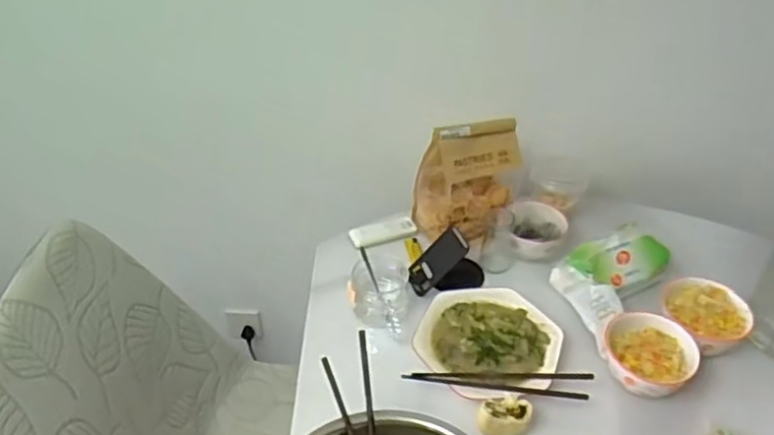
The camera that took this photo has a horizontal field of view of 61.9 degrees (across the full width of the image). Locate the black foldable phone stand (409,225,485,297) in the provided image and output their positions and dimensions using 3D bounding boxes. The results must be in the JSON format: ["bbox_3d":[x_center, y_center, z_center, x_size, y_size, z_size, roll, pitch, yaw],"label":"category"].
[{"bbox_3d":[0.099,0.070,1.041,0.128,0.085,0.072,-7,39,-9],"label":"black foldable phone stand"}]

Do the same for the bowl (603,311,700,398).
[{"bbox_3d":[0.357,0.194,0.890,0.121,0.063,0.110,1,38,0],"label":"bowl"}]

